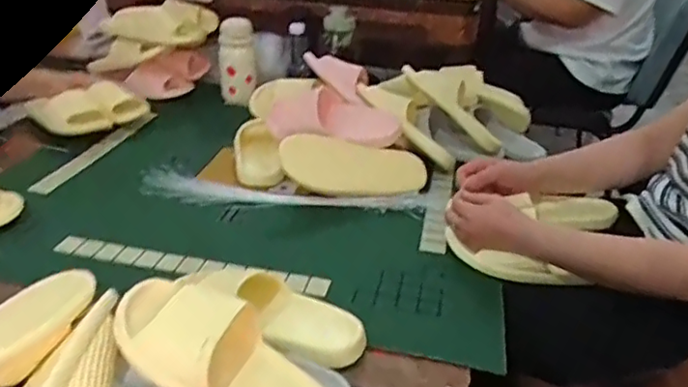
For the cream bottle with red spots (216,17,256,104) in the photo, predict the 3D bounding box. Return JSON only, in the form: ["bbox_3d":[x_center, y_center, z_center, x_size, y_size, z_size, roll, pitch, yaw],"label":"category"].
[{"bbox_3d":[-0.251,-0.309,1.452,0.085,0.197,0.080,-3,0,-10],"label":"cream bottle with red spots"}]

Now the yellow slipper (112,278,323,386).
[{"bbox_3d":[-0.112,0.167,0.608,0.244,0.061,0.099,34,35,6],"label":"yellow slipper"}]

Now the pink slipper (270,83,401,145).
[{"bbox_3d":[-0.023,-0.133,1.158,0.246,0.103,0.092,17,32,24],"label":"pink slipper"}]

